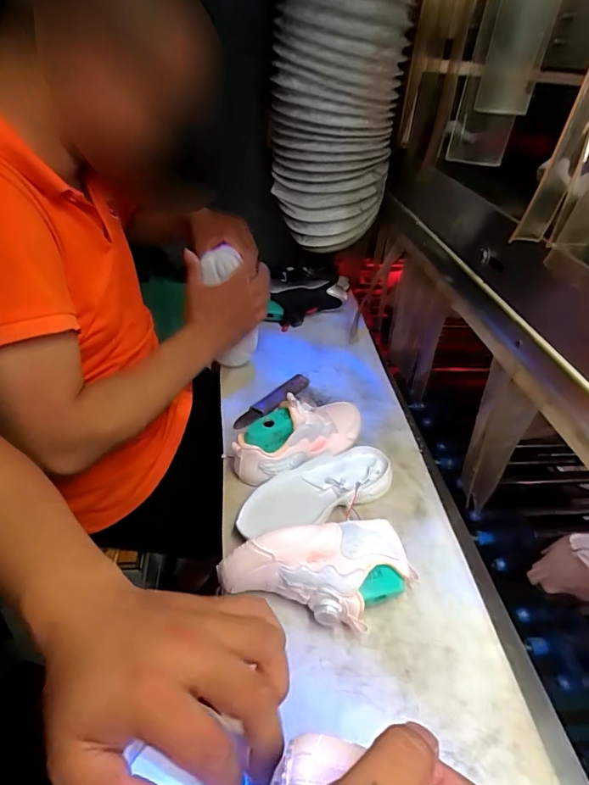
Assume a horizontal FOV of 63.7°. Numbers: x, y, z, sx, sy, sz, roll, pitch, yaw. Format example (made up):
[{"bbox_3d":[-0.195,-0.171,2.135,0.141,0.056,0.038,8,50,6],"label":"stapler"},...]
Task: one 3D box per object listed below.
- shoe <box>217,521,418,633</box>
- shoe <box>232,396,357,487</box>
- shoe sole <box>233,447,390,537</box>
[{"bbox_3d":[0.027,0.184,0.461,0.188,0.076,0.083,-5,37,-13],"label":"shoe"},{"bbox_3d":[0.015,0.056,0.622,0.199,0.094,0.071,-24,45,-33],"label":"shoe"},{"bbox_3d":[0.025,0.122,0.580,0.207,0.029,0.075,-17,41,-27],"label":"shoe sole"}]

